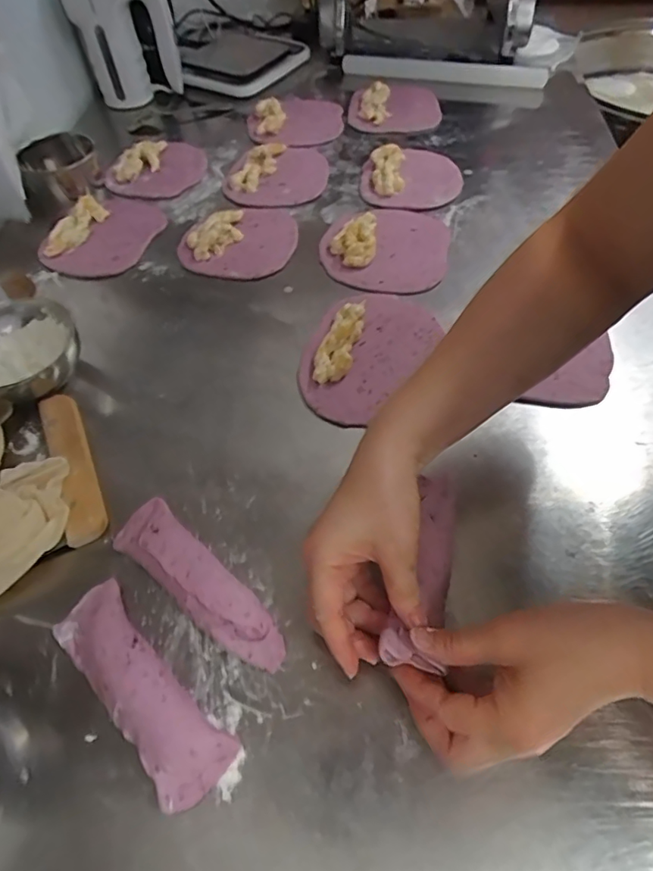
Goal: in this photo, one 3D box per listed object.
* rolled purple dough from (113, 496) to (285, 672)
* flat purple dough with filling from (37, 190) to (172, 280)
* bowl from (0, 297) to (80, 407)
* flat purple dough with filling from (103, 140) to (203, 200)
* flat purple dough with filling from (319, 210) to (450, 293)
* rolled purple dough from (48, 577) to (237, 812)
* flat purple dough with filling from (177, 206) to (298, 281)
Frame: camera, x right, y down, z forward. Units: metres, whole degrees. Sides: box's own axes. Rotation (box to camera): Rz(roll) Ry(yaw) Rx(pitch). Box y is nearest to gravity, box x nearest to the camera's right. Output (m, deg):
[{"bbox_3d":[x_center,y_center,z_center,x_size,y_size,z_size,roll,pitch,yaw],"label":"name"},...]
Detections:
[{"bbox_3d":[-0.092,0.103,0.370,0.155,0.032,0.041,35,63,24],"label":"rolled purple dough"},{"bbox_3d":[-0.269,-0.247,0.627,0.112,0.029,0.141,16,57,13],"label":"flat purple dough with filling"},{"bbox_3d":[-0.280,-0.071,0.480,0.106,0.054,0.099,-1,55,1],"label":"bowl"},{"bbox_3d":[-0.227,-0.371,0.712,0.098,0.031,0.136,33,62,23],"label":"flat purple dough with filling"},{"bbox_3d":[0.066,-0.218,0.591,0.141,0.020,0.140,7,55,7],"label":"flat purple dough with filling"},{"bbox_3d":[-0.120,0.158,0.331,0.149,0.032,0.045,38,64,25],"label":"rolled purple dough"},{"bbox_3d":[-0.104,-0.234,0.607,0.133,0.030,0.122,-4,55,-1],"label":"flat purple dough with filling"}]

